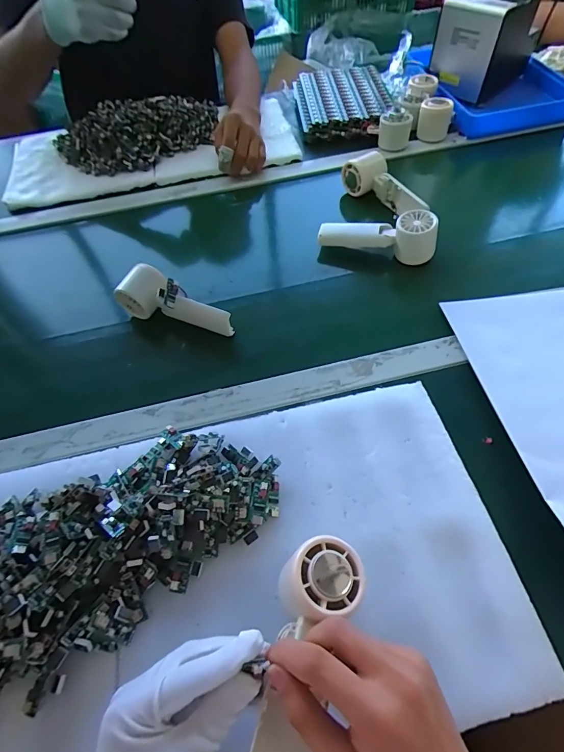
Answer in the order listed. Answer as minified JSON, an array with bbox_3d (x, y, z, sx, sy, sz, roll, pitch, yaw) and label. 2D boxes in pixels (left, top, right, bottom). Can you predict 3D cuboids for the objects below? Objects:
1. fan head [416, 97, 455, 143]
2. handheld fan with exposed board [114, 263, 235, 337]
[{"bbox_3d":[0.282,-0.473,0.719,0.056,0.054,0.050,18,60,14],"label":"fan head"},{"bbox_3d":[-0.141,-0.094,0.506,0.158,0.054,0.049,23,60,17],"label":"handheld fan with exposed board"}]

